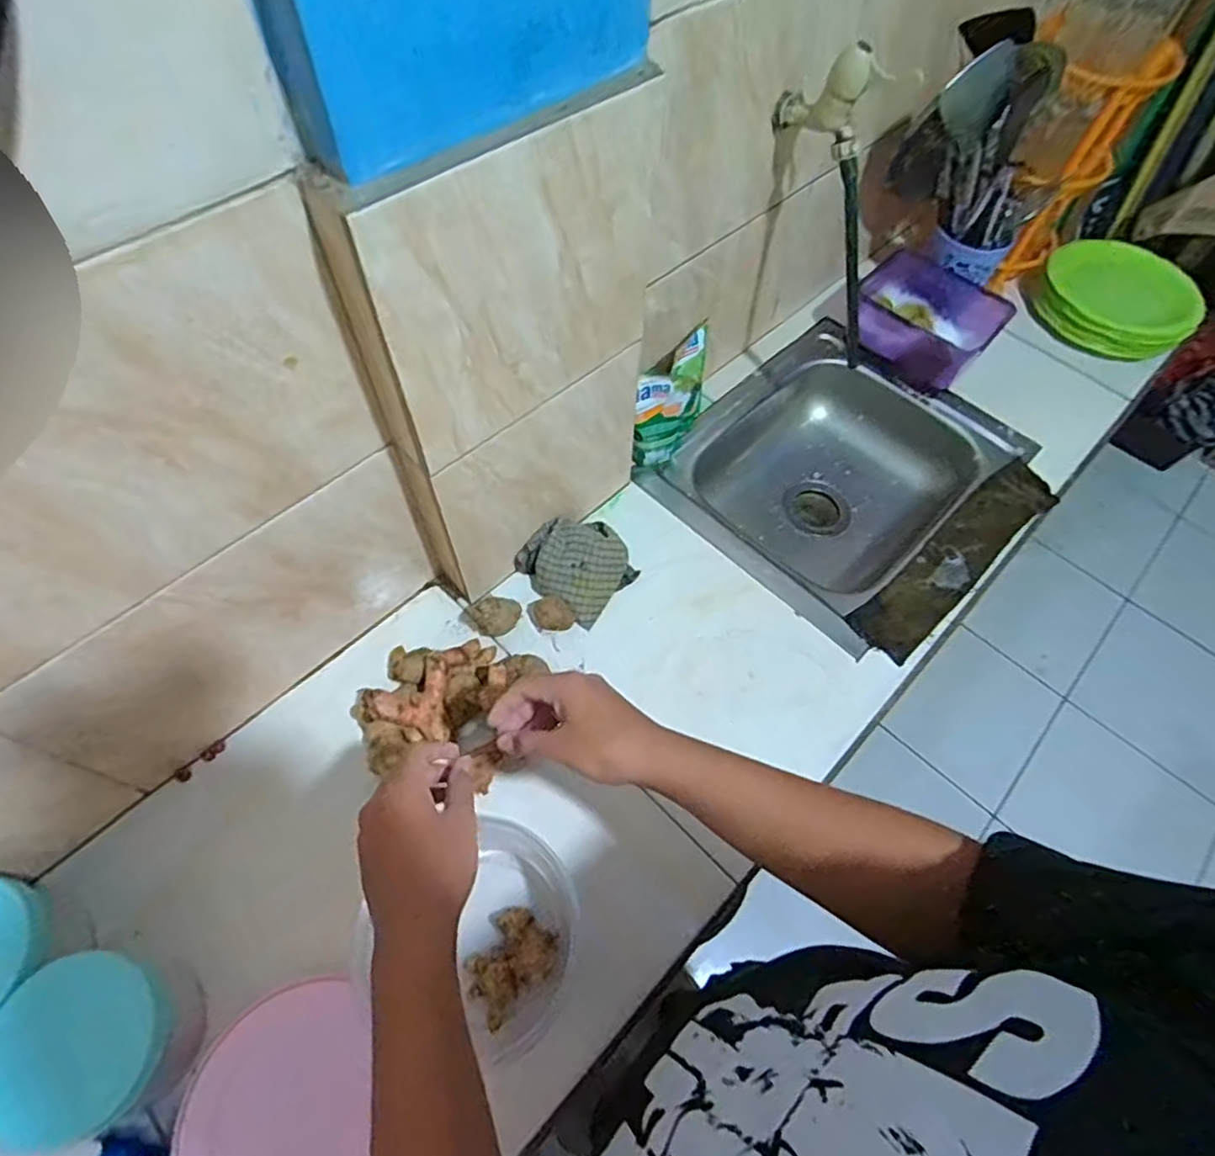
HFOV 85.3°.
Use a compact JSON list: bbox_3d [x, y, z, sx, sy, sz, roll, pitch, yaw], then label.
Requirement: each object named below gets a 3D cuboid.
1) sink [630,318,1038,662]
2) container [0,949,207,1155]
[{"bbox_3d":[0.325,-0.139,1.016,0.373,0.156,0.466,41,66,19],"label":"sink"},{"bbox_3d":[-0.429,0.391,0.547,0.123,0.105,0.113,-29,65,-18],"label":"container"}]

